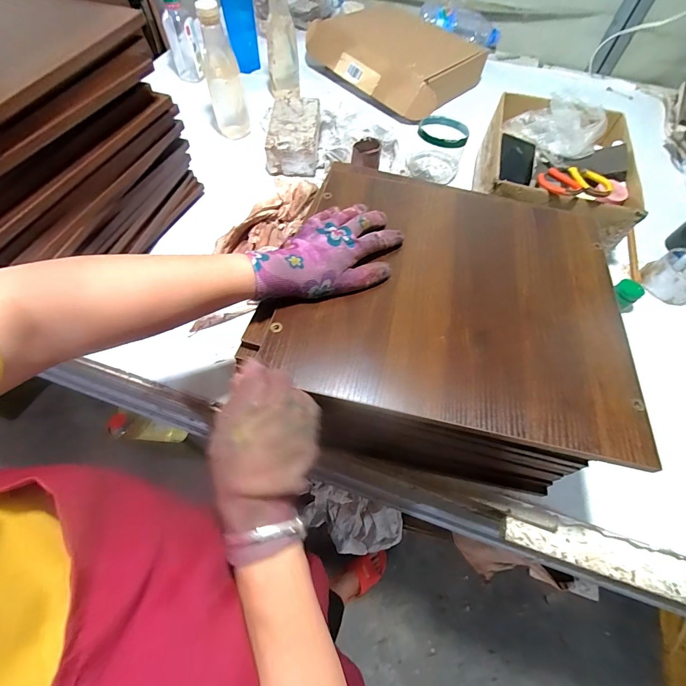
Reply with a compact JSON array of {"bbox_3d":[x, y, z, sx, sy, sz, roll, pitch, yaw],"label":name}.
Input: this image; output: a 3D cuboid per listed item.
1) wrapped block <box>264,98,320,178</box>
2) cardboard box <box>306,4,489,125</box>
[{"bbox_3d":[-0.108,-0.466,0.761,0.110,0.067,0.215,3,60,-1],"label":"wrapped block"},{"bbox_3d":[0.141,-0.788,0.915,0.296,0.100,0.422,-35,68,-20],"label":"cardboard box"}]

